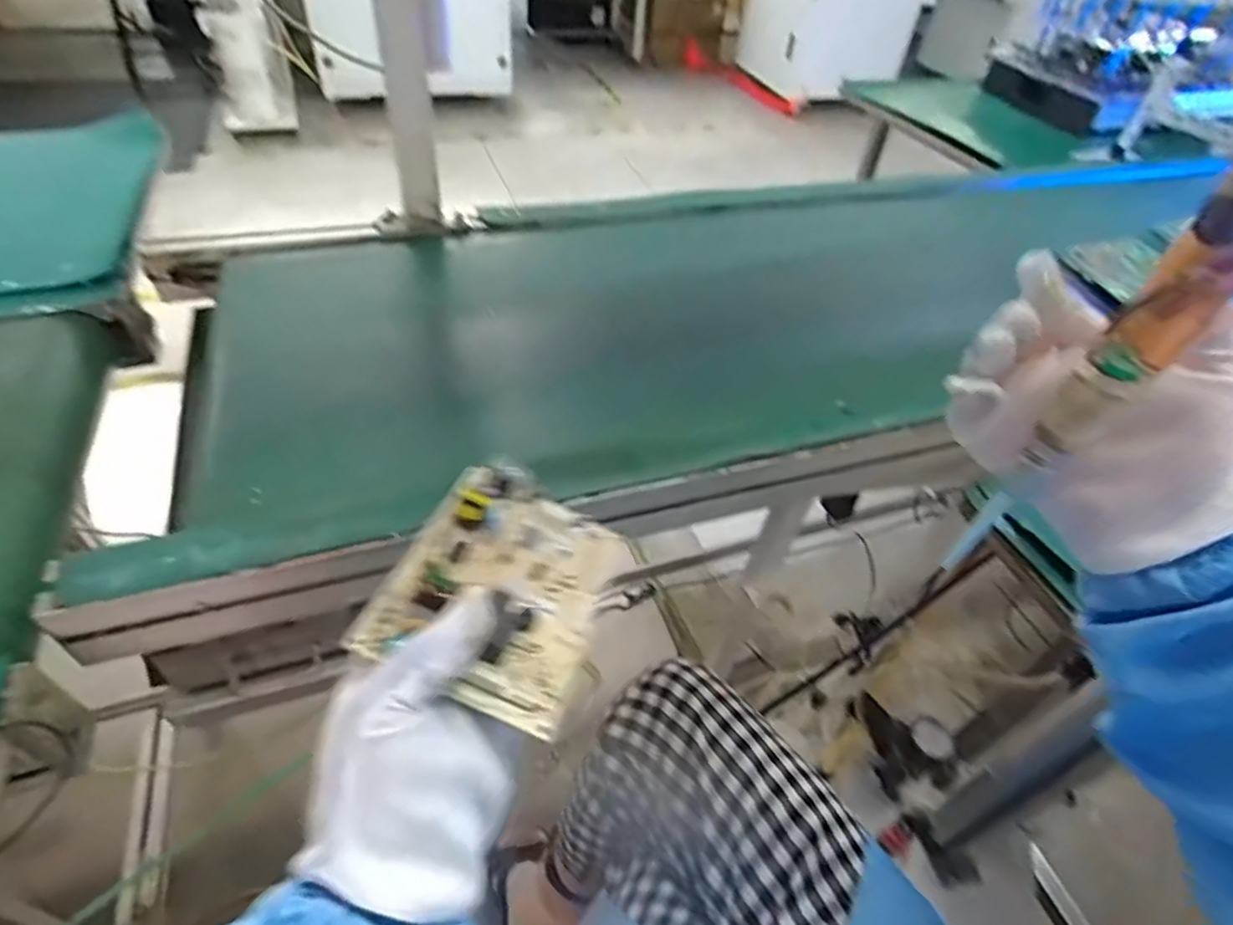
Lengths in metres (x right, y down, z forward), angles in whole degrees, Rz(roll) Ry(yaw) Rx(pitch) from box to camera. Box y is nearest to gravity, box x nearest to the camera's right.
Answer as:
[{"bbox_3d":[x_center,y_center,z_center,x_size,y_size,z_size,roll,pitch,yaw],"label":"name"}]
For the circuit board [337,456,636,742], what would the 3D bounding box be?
[{"bbox_3d":[-0.055,0.058,0.342,0.104,0.025,0.137,32,38,-1],"label":"circuit board"}]

